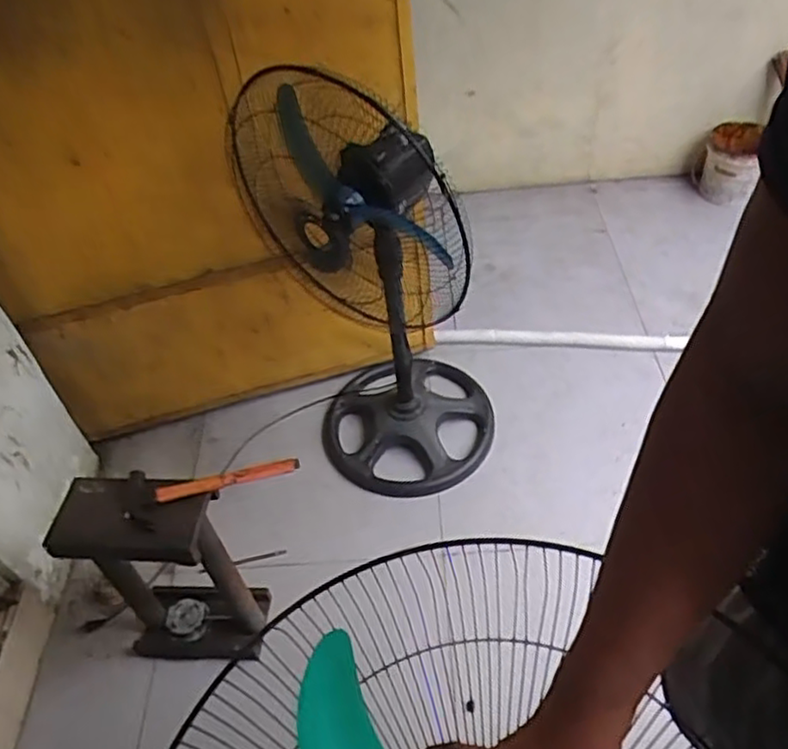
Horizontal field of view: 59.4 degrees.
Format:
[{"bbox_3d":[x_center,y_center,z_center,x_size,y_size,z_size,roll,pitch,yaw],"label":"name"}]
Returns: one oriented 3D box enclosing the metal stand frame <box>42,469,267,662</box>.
[{"bbox_3d":[-0.422,0.378,1.294,0.282,0.462,0.141,1,47,5],"label":"metal stand frame"}]

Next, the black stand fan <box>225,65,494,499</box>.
[{"bbox_3d":[-0.028,-0.188,1.427,0.468,0.930,0.425,3,47,7],"label":"black stand fan"}]

